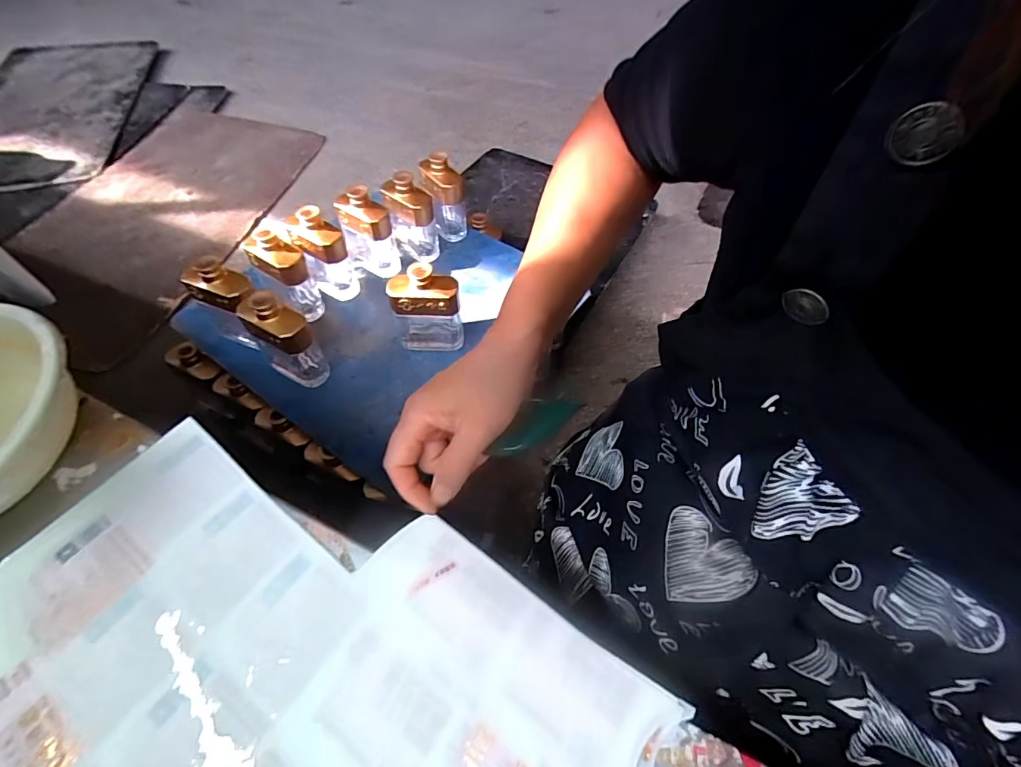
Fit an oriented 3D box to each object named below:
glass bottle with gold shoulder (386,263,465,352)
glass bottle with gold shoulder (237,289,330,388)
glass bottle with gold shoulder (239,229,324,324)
[{"bbox_3d":[-0.142,-0.124,0.777,0.114,0.165,0.054,-2,54,-4],"label":"glass bottle with gold shoulder"},{"bbox_3d":[-0.355,-0.066,0.732,0.073,0.168,0.095,-38,64,-26],"label":"glass bottle with gold shoulder"},{"bbox_3d":[-0.396,-0.190,0.812,0.079,0.157,0.081,-33,62,-23],"label":"glass bottle with gold shoulder"}]

